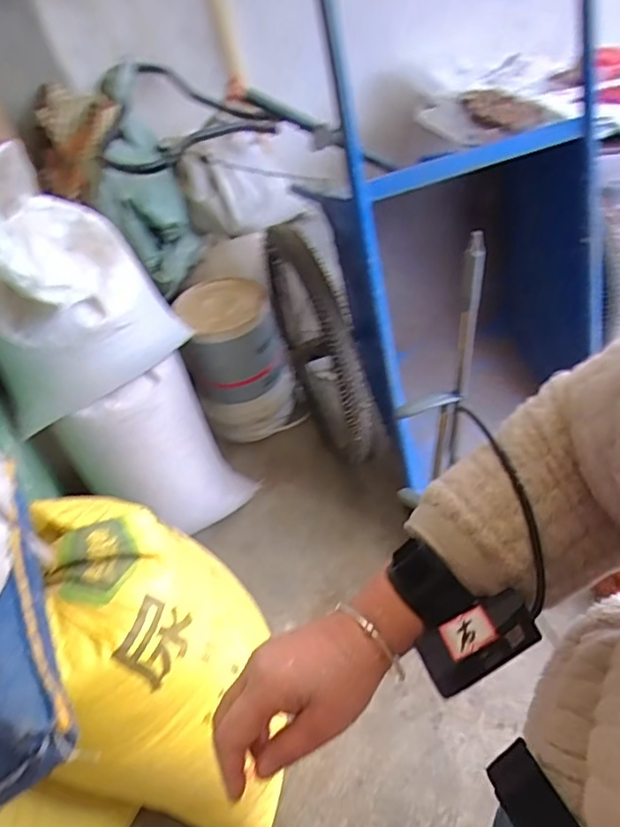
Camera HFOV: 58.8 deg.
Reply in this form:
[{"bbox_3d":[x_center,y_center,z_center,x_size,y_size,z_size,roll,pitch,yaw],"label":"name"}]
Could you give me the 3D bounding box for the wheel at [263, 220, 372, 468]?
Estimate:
[{"bbox_3d":[0.011,-0.170,1.472,0.071,0.650,0.617,-22,52,-12],"label":"wheel"}]

